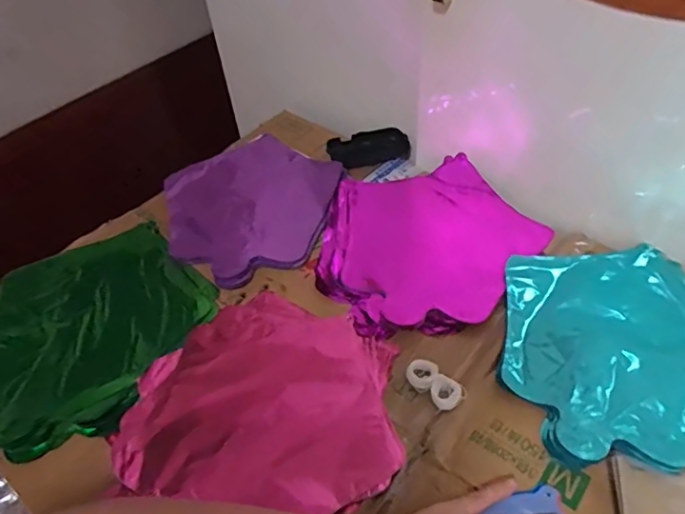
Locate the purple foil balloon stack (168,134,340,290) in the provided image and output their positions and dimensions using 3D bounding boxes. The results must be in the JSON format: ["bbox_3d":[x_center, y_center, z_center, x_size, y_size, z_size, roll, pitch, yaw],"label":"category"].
[{"bbox_3d":[-0.116,-0.069,0.687,0.226,0.026,0.224,33,60,29],"label":"purple foil balloon stack"}]

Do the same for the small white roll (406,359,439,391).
[{"bbox_3d":[0.076,0.110,0.515,0.028,0.009,0.030,-3,49,4],"label":"small white roll"}]

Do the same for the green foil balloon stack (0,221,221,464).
[{"bbox_3d":[-0.281,0.079,0.576,0.238,0.027,0.261,34,61,30],"label":"green foil balloon stack"}]

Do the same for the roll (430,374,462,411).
[{"bbox_3d":[0.095,0.126,0.500,0.028,0.011,0.028,-3,49,4],"label":"roll"}]

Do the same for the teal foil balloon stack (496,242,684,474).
[{"bbox_3d":[0.264,0.079,0.515,0.224,0.007,0.223,-7,49,1],"label":"teal foil balloon stack"}]

